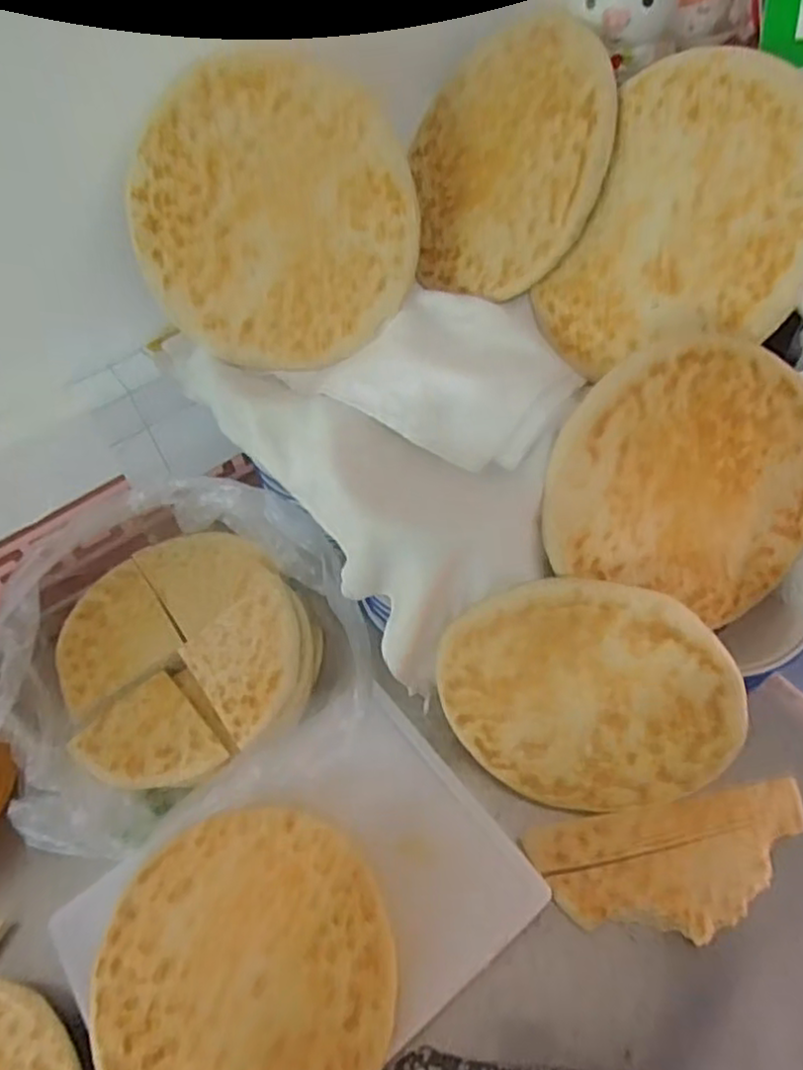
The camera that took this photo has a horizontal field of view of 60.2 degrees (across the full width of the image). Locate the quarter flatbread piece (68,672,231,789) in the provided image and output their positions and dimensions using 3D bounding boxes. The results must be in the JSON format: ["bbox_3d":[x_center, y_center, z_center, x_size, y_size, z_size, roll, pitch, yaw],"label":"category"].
[{"bbox_3d":[-0.259,0.215,0.708,0.112,0.016,0.128,-38,59,-21],"label":"quarter flatbread piece"}]

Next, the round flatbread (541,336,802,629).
[{"bbox_3d":[0.242,-0.046,0.567,0.245,0.206,0.014,17,13,-17],"label":"round flatbread"}]

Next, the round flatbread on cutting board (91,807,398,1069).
[{"bbox_3d":[-0.134,0.369,0.590,0.246,0.010,0.247,-3,54,4],"label":"round flatbread on cutting board"}]

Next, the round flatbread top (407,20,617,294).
[{"bbox_3d":[0.092,-0.354,0.664,0.017,0.234,0.226,-1,22,-43],"label":"round flatbread top"}]

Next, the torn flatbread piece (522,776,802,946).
[{"bbox_3d":[0.254,0.300,0.632,0.250,0.018,0.107,-10,54,-2],"label":"torn flatbread piece"}]

